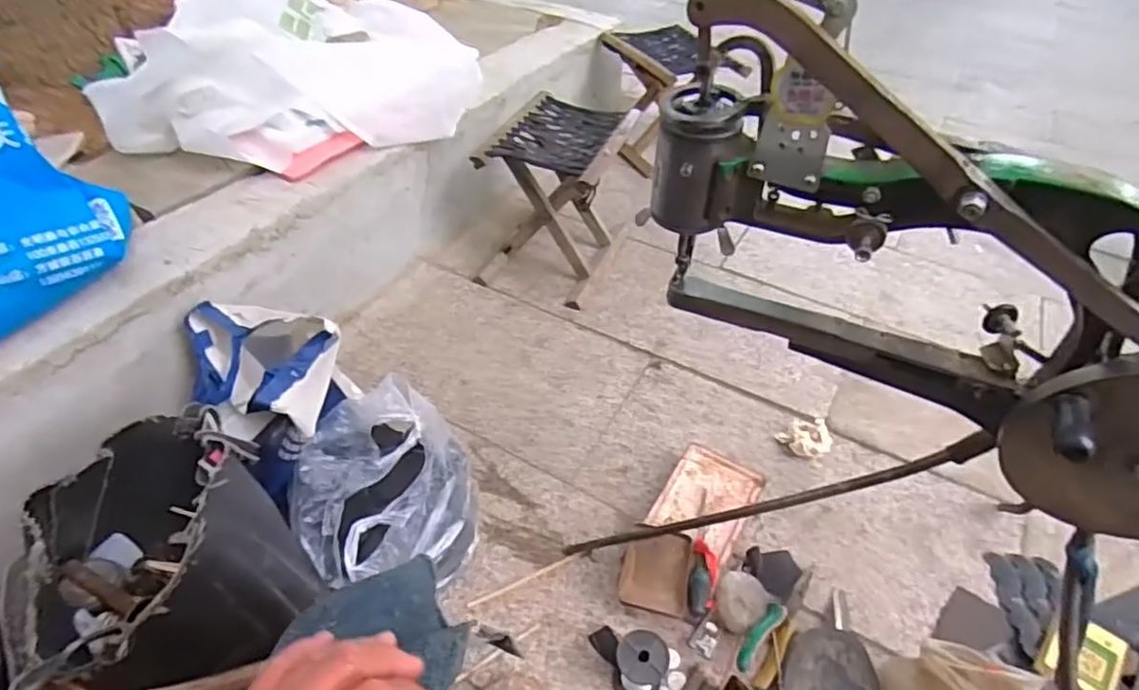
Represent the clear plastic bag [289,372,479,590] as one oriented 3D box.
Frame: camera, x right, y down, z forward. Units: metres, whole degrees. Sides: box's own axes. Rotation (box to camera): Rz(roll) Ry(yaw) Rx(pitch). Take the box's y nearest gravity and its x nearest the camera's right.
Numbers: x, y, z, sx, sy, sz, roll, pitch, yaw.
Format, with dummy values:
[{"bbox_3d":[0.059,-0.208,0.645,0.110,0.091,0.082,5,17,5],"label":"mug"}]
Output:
[{"bbox_3d":[-0.249,0.188,0.868,0.231,0.195,0.249,-7,45,-10],"label":"clear plastic bag"}]

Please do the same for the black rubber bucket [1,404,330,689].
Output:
[{"bbox_3d":[-0.436,0.229,0.709,0.235,0.244,0.302,-32,54,-30],"label":"black rubber bucket"}]

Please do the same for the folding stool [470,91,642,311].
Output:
[{"bbox_3d":[-0.025,-0.288,1.291,0.229,0.292,0.271,17,46,14],"label":"folding stool"}]

